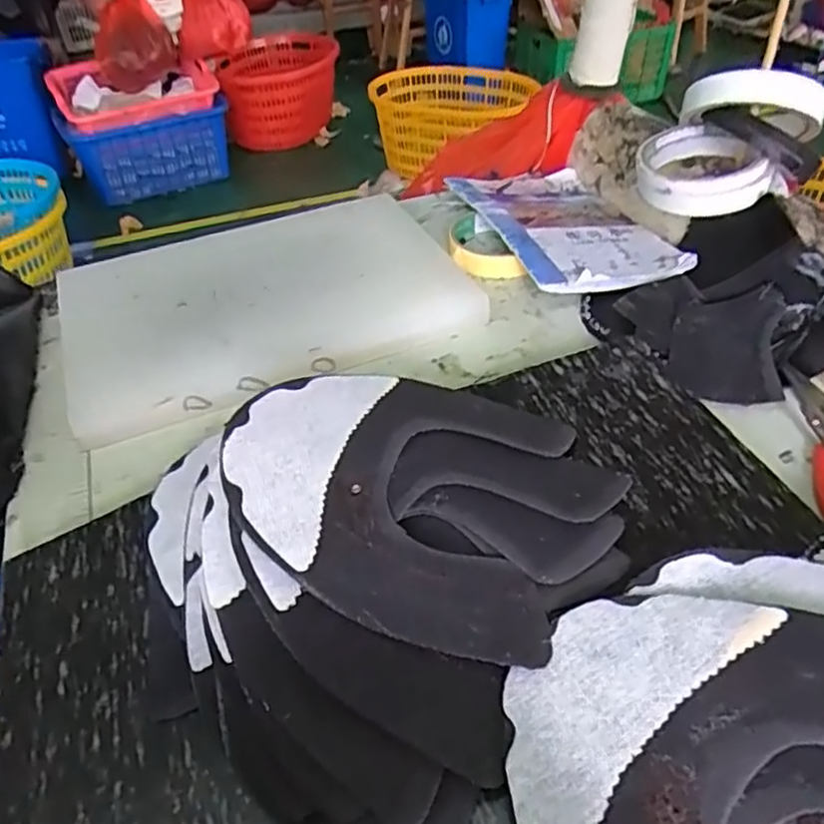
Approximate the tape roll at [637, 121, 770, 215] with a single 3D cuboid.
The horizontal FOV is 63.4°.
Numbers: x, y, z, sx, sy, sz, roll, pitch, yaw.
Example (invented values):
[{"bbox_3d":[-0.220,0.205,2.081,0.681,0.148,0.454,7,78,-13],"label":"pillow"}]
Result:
[{"bbox_3d":[0.203,-0.175,0.480,0.080,0.031,0.079,-1,43,1],"label":"tape roll"}]

